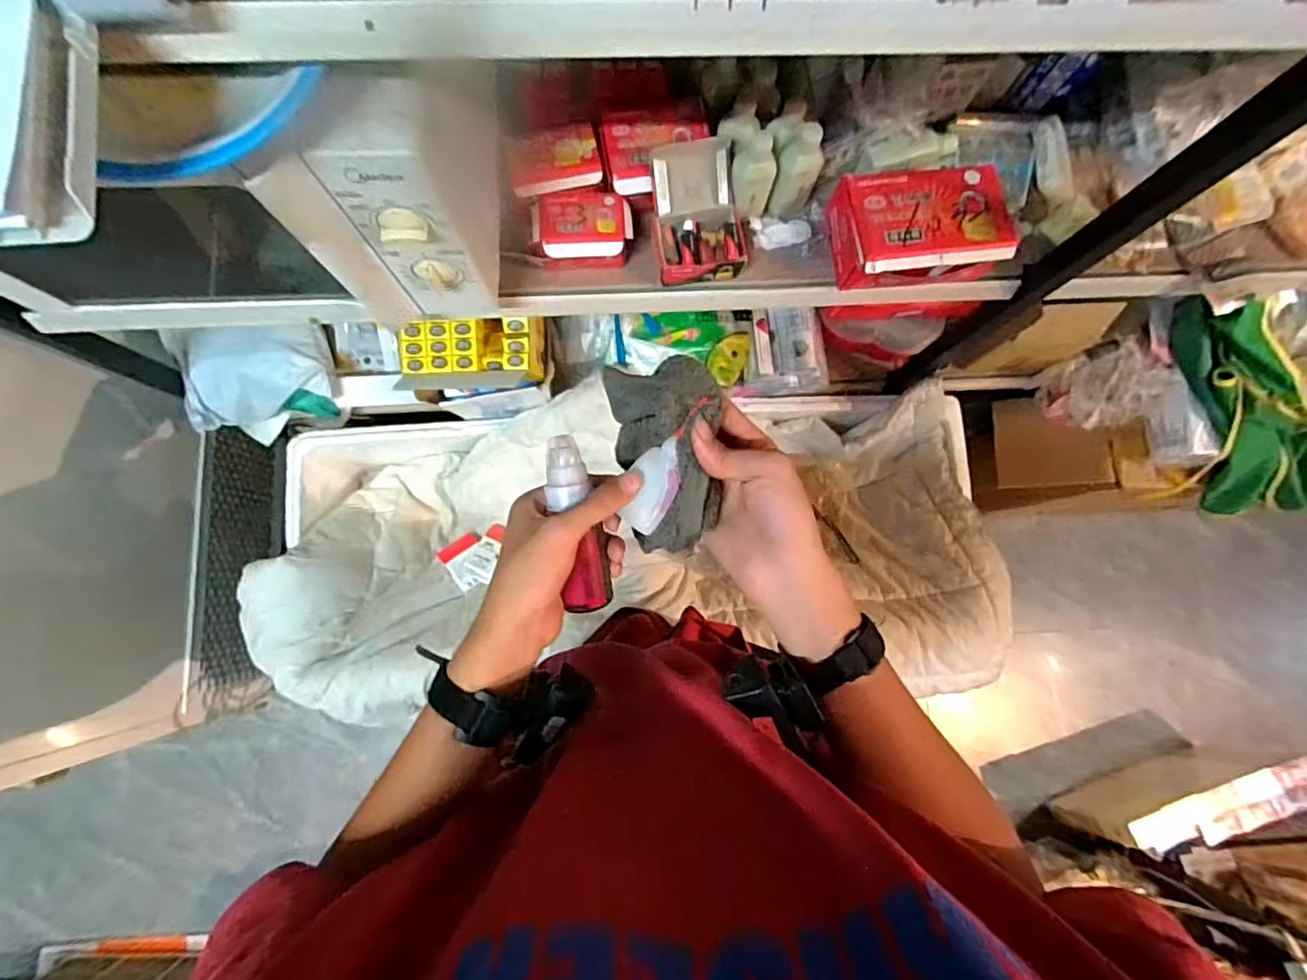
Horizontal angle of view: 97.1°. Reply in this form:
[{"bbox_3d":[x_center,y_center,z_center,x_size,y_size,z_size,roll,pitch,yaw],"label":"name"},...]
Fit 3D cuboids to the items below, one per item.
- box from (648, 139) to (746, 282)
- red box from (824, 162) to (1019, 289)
[{"bbox_3d":[0.048,-0.305,0.640,0.097,0.073,0.123,-11,82,-4],"label":"box"},{"bbox_3d":[0.299,-0.297,0.650,0.173,0.059,0.116,-7,82,-3],"label":"red box"}]

